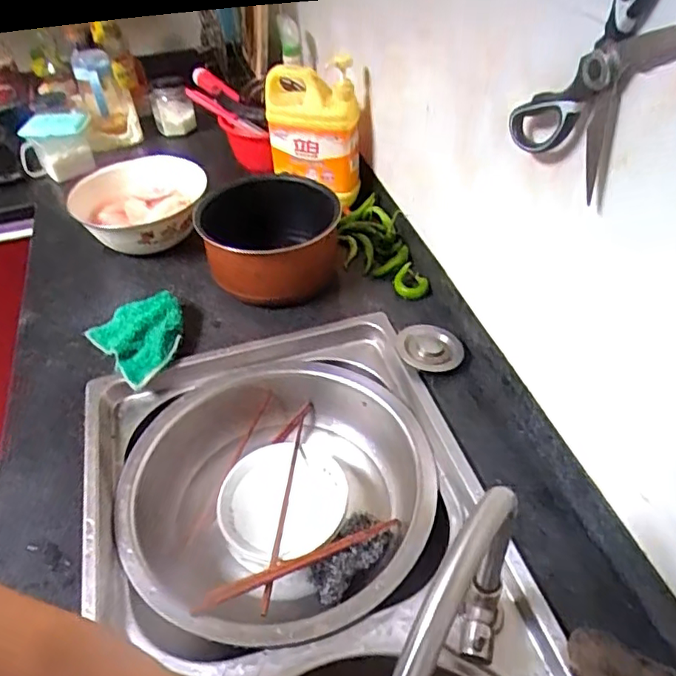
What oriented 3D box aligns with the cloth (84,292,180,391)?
[{"bbox_3d":[-0.260,-0.009,0.771,0.115,0.040,0.133,-32,50,-26],"label":"cloth"}]

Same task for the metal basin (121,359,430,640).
[{"bbox_3d":[-0.068,0.186,0.678,0.323,0.102,0.342,-2,44,2],"label":"metal basin"}]

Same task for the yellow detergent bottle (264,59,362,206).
[{"bbox_3d":[-0.033,-0.352,0.962,0.155,0.190,0.125,18,48,21],"label":"yellow detergent bottle"}]

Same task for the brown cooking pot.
[{"bbox_3d":[-0.096,-0.148,0.874,0.204,0.124,0.229,-10,44,-6],"label":"brown cooking pot"}]

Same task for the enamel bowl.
[{"bbox_3d":[-0.322,-0.220,0.949,0.206,0.073,0.208,-29,49,-24],"label":"enamel bowl"}]

